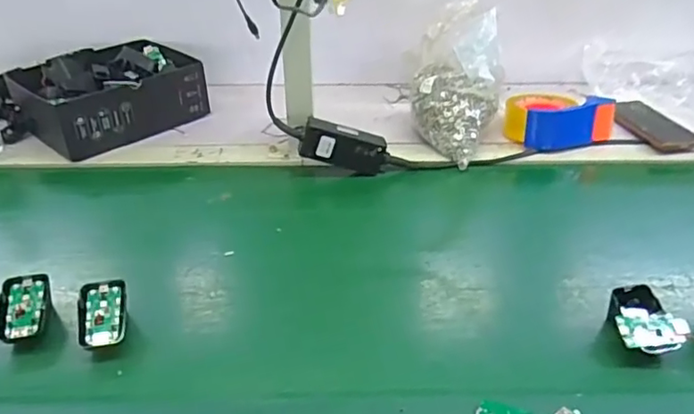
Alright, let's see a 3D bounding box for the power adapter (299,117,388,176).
[{"bbox_3d":[-0.002,-0.085,0.798,0.121,0.056,0.037,15,33,-17],"label":"power adapter"}]

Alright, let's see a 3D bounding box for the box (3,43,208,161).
[{"bbox_3d":[-0.366,-0.186,0.922,0.181,0.096,0.258,28,45,34],"label":"box"}]

